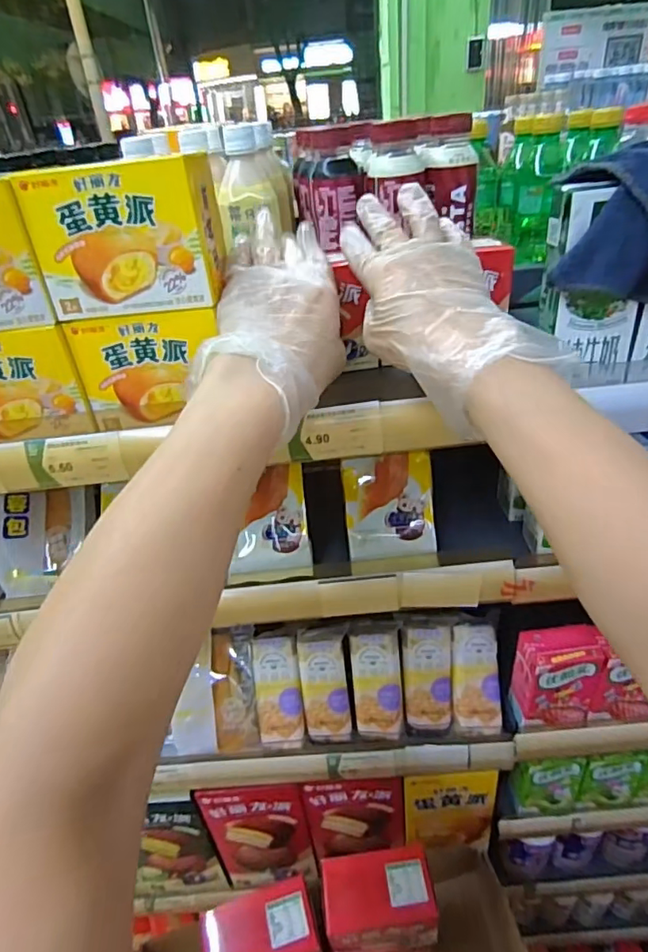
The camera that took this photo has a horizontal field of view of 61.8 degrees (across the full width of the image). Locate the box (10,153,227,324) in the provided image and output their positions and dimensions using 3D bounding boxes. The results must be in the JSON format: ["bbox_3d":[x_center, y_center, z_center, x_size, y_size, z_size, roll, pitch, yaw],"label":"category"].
[{"bbox_3d":[-0.124,-0.154,0.351,0.104,0.083,0.052,-1,35,8],"label":"box"}]

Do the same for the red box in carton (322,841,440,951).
[{"bbox_3d":[0.055,0.424,0.541,0.105,0.059,0.065,-7,35,-1],"label":"red box in carton"}]

